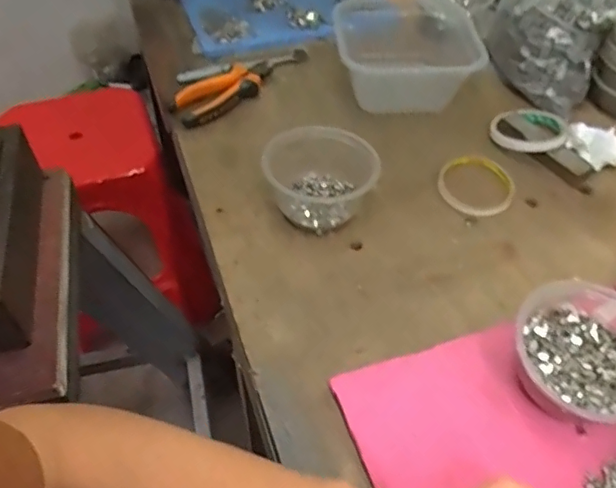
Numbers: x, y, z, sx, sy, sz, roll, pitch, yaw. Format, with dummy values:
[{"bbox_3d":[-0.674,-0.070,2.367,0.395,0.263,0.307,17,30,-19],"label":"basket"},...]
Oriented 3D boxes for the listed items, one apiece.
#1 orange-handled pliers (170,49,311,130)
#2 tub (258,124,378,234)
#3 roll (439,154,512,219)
[{"bbox_3d":[-0.079,-0.210,0.723,0.222,0.027,0.049,-34,59,-26],"label":"orange-handled pliers"},{"bbox_3d":[0.013,-0.067,0.581,0.113,0.065,0.090,-14,52,-14],"label":"tub"},{"bbox_3d":[0.187,-0.065,0.628,0.081,0.017,0.087,13,51,9],"label":"roll"}]

